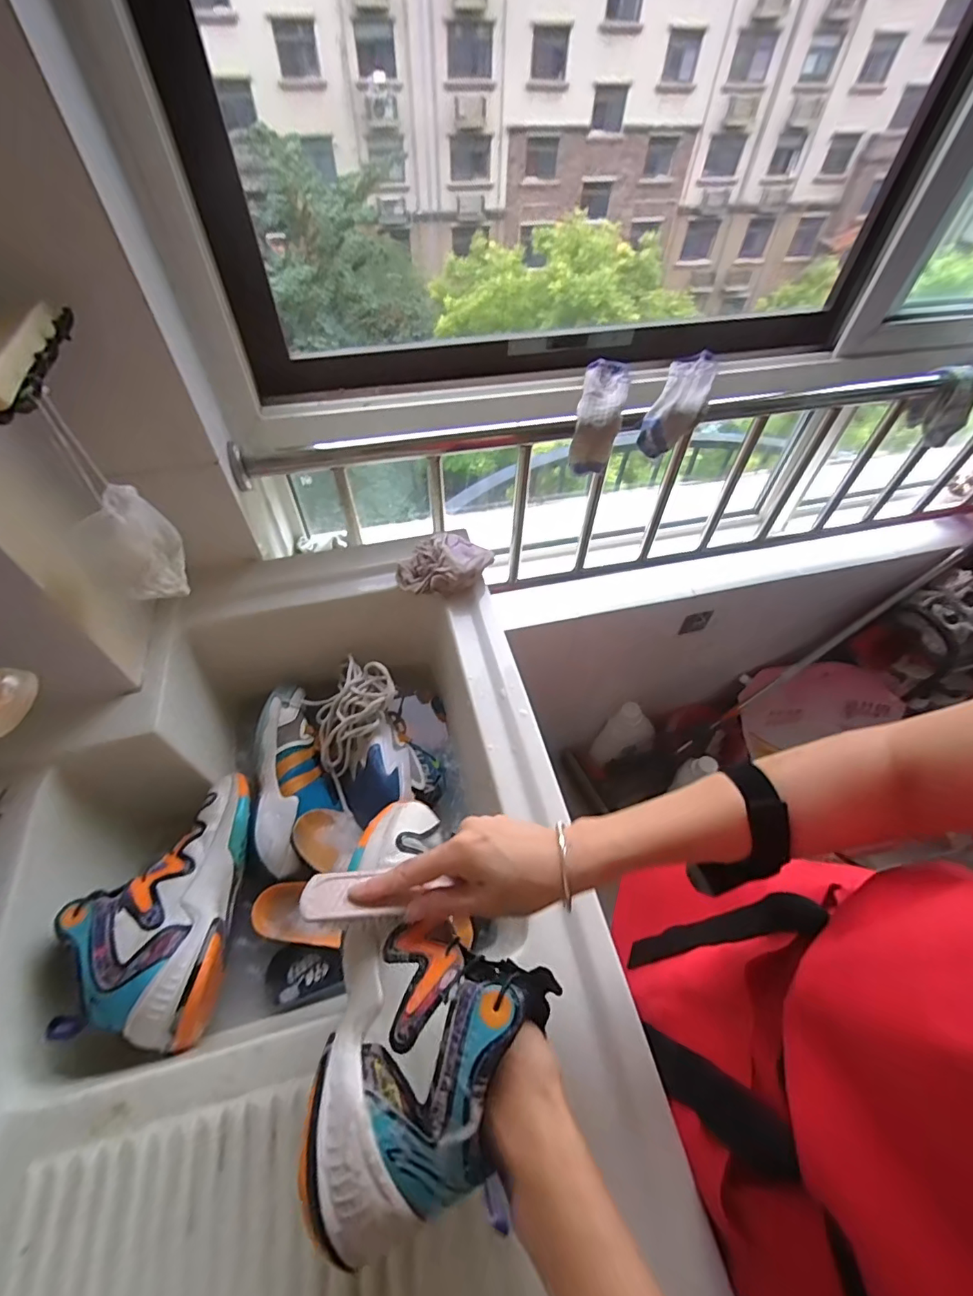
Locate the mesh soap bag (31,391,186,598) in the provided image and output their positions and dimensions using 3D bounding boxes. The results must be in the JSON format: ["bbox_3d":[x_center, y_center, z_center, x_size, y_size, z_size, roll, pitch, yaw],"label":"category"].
[{"bbox_3d":[-0.322,-0.114,0.423,0.057,0.168,0.075,-20,56,-16],"label":"mesh soap bag"}]

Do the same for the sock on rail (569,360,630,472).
[{"bbox_3d":[0.180,-0.373,0.786,0.068,0.063,0.191,14,84,9],"label":"sock on rail"}]

